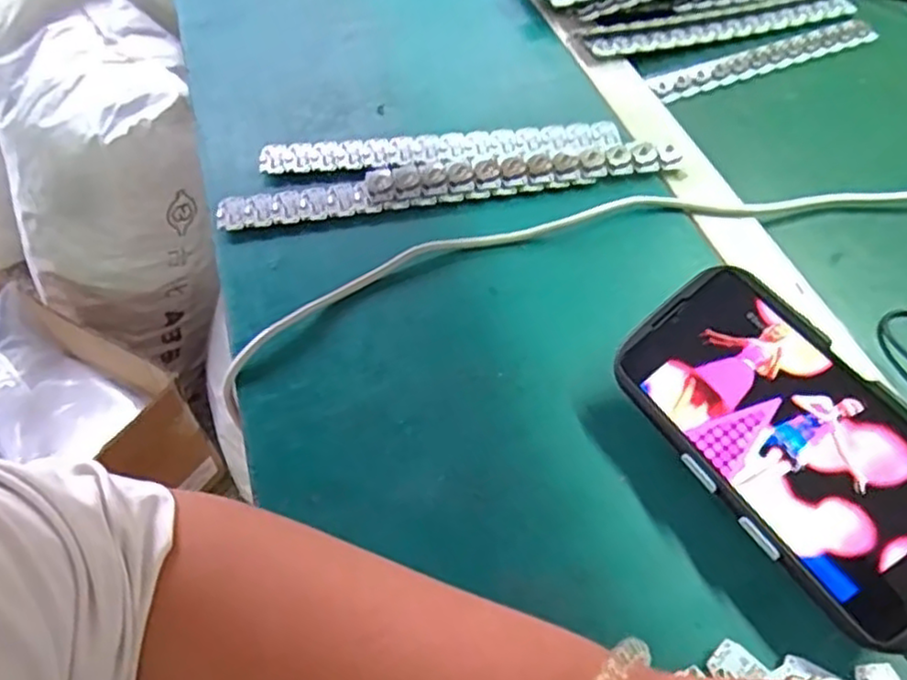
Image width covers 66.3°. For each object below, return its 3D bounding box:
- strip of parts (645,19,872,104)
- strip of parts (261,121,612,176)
[{"bbox_3d":[0.255,-0.230,0.565,0.218,0.007,0.031,-22,57,-15],"label":"strip of parts"},{"bbox_3d":[-0.011,-0.136,0.490,0.247,0.009,0.034,-3,54,-2],"label":"strip of parts"}]

